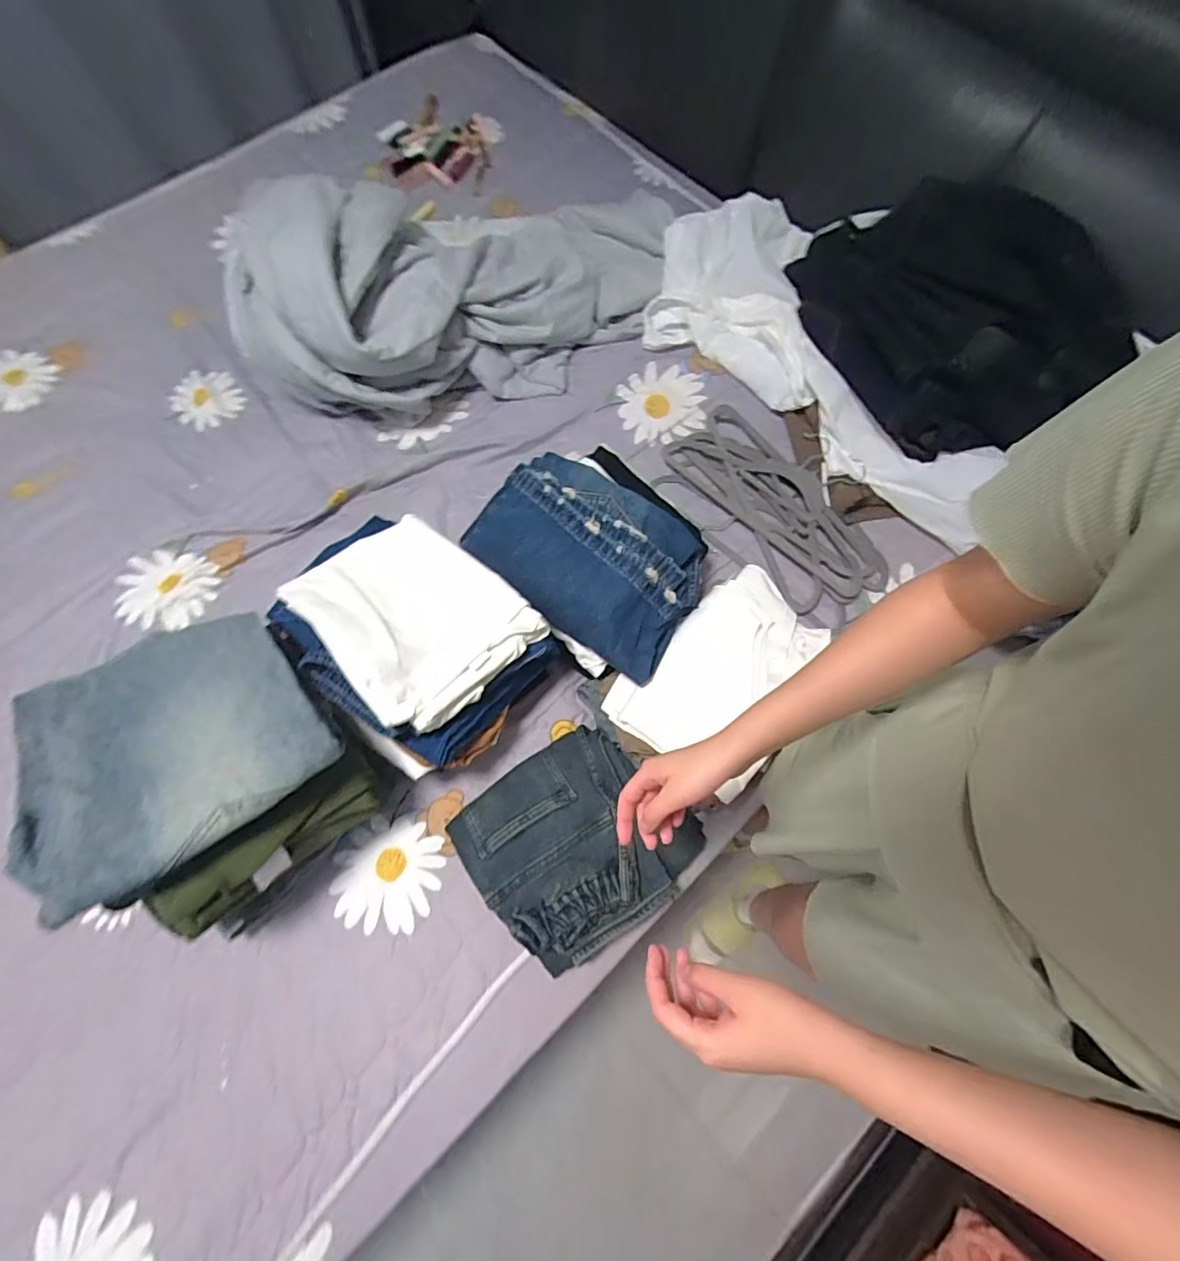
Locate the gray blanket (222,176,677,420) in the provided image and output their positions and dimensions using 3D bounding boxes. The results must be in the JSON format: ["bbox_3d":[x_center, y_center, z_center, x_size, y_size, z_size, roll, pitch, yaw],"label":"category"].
[{"bbox_3d":[-0.224,-0.651,1.021,0.804,0.259,0.472,-27,73,-23],"label":"gray blanket"}]

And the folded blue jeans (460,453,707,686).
[{"bbox_3d":[-0.007,-0.120,0.801,0.353,0.063,0.237,33,71,10],"label":"folded blue jeans"}]

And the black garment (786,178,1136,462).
[{"bbox_3d":[0.574,-0.555,0.901,0.333,0.172,0.513,-23,73,-9],"label":"black garment"}]

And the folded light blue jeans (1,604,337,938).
[{"bbox_3d":[-0.442,0.111,0.568,0.264,0.034,0.254,-34,63,-24],"label":"folded light blue jeans"}]

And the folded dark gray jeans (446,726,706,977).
[{"bbox_3d":[-0.015,0.288,0.747,0.268,0.057,0.253,-36,75,-13],"label":"folded dark gray jeans"}]

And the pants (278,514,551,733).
[{"bbox_3d":[-0.228,-0.032,0.696,0.283,0.069,0.225,43,73,13],"label":"pants"}]

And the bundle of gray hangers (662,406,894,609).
[{"bbox_3d":[0.312,-0.217,0.942,0.176,0.025,0.413,-33,74,-12],"label":"bundle of gray hangers"}]

